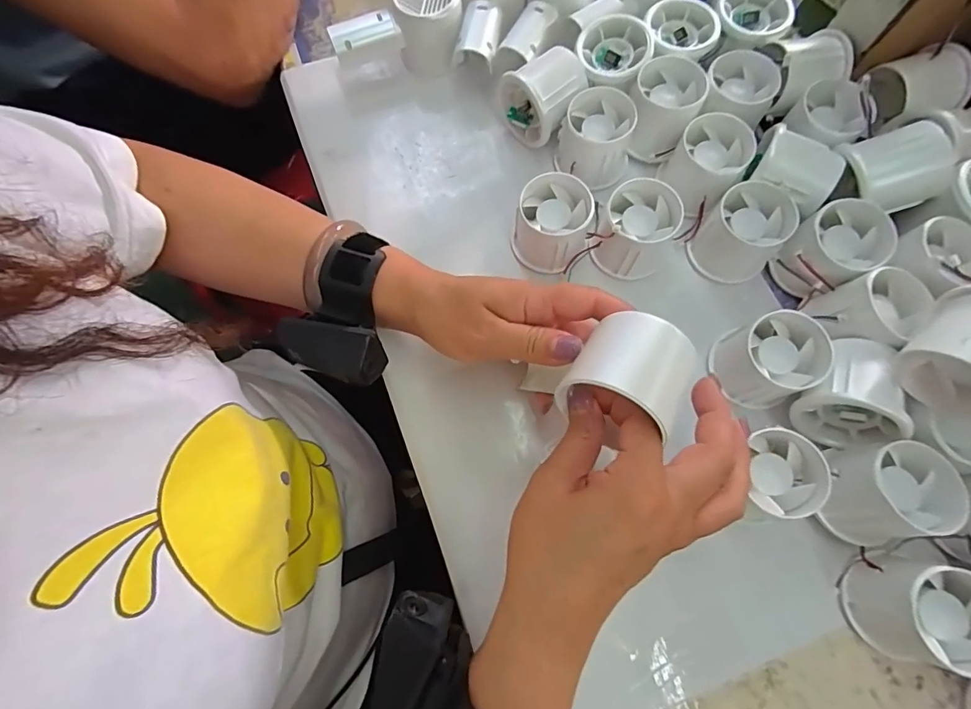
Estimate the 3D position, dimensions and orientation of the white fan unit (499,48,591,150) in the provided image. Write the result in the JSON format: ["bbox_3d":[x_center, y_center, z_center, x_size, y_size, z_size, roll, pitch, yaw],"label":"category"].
[{"bbox_3d":[0.047,-0.202,0.363,0.055,0.045,0.050,-32,76,-7],"label":"white fan unit"}]

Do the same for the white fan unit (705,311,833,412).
[{"bbox_3d":[0.185,0.004,0.302,0.058,0.041,0.055,0,74,2],"label":"white fan unit"}]

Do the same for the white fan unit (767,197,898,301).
[{"bbox_3d":[0.238,-0.072,0.318,0.060,0.046,0.054,-32,76,-7],"label":"white fan unit"}]

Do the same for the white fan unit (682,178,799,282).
[{"bbox_3d":[0.183,-0.087,0.327,0.055,0.042,0.058,42,79,12],"label":"white fan unit"}]

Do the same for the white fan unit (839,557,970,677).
[{"bbox_3d":[0.241,0.145,0.256,0.051,0.051,0.057,4,74,3],"label":"white fan unit"}]

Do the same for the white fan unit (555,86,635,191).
[{"bbox_3d":[0.085,-0.168,0.353,0.056,0.045,0.054,0,74,2],"label":"white fan unit"}]

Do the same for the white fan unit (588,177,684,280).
[{"bbox_3d":[0.108,-0.091,0.329,0.053,0.045,0.052,32,78,10],"label":"white fan unit"}]

